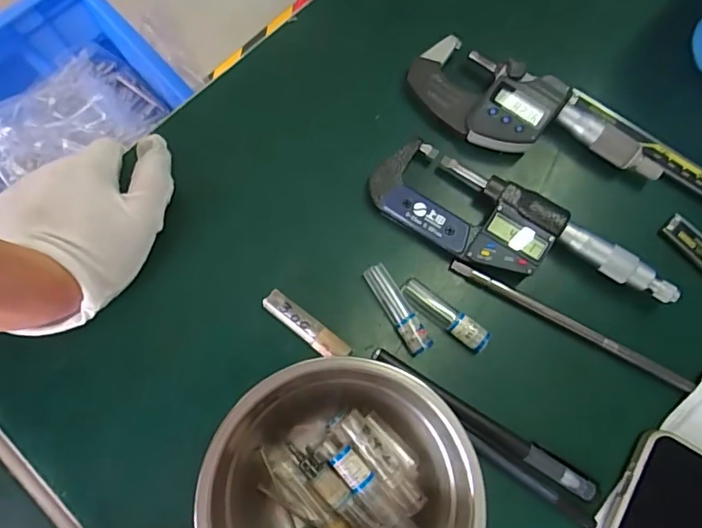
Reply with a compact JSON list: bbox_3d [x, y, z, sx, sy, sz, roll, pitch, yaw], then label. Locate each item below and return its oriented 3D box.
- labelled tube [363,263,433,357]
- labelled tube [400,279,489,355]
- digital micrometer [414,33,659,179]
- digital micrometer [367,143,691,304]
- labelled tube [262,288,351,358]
[{"bbox_3d":[0.027,0.026,0.302,0.013,0.016,0.056,-28,79,-7],"label":"labelled tube"},{"bbox_3d":[0.054,0.030,0.302,0.057,0.011,0.014,37,79,7],"label":"labelled tube"},{"bbox_3d":[0.110,-0.087,0.320,0.158,0.026,0.049,34,78,7],"label":"digital micrometer"},{"bbox_3d":[0.096,-0.017,0.308,0.179,0.019,0.052,29,78,6],"label":"digital micrometer"},{"bbox_3d":[-0.026,0.036,0.300,0.055,0.013,0.013,37,79,7],"label":"labelled tube"}]

